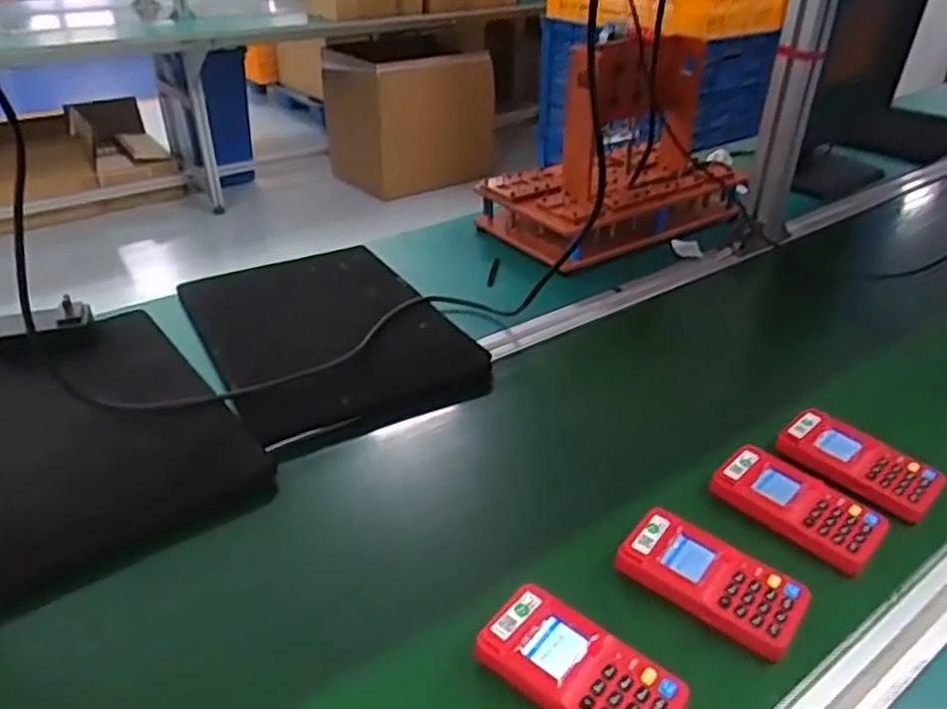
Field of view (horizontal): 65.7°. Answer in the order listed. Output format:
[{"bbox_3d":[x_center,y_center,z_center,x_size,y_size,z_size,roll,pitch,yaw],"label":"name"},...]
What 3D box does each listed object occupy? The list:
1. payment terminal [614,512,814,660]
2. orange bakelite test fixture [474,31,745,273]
[{"bbox_3d":[0.168,0.161,0.523,0.124,0.029,0.058,22,34,32],"label":"payment terminal"},{"bbox_3d":[0.207,-0.300,1.055,0.352,0.265,0.229,-20,35,-34],"label":"orange bakelite test fixture"}]

